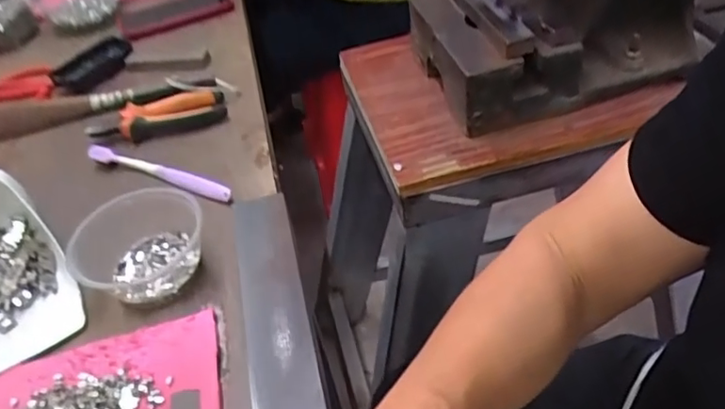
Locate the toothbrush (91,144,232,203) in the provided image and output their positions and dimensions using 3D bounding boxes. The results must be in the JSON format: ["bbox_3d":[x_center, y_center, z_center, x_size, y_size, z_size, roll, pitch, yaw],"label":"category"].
[{"bbox_3d":[-0.207,-0.036,0.589,0.180,0.013,0.018,13,48,23],"label":"toothbrush"}]

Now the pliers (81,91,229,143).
[{"bbox_3d":[-0.233,-0.101,0.655,0.150,0.023,0.043,-18,43,-8],"label":"pliers"}]

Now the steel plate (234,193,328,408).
[{"bbox_3d":[-0.071,0.075,0.459,0.052,0.011,0.246,-20,44,2],"label":"steel plate"}]

